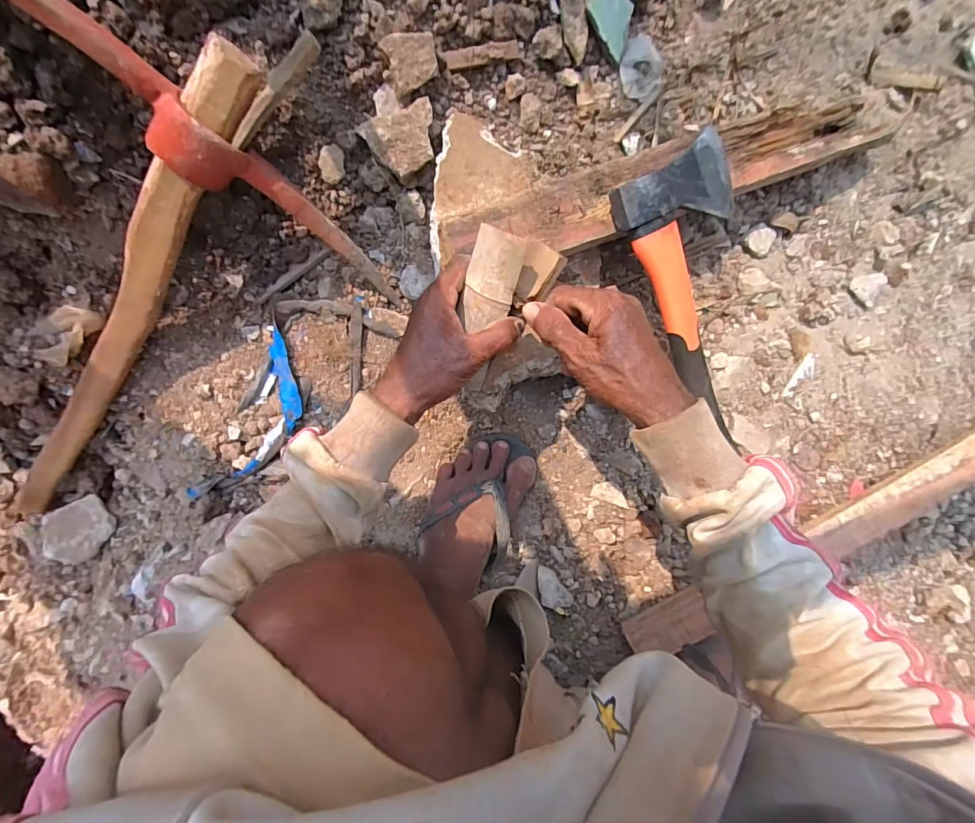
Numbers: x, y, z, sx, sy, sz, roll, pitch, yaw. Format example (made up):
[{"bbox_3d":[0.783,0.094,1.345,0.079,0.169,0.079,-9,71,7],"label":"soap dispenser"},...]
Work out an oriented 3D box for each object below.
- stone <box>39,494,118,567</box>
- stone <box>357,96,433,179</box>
[{"bbox_3d":[-0.531,0.156,0.587,0.077,0.038,0.074,0,94,0],"label":"stone"},{"bbox_3d":[-0.087,-0.286,0.481,0.076,0.019,0.056,-24,97,7],"label":"stone"}]

